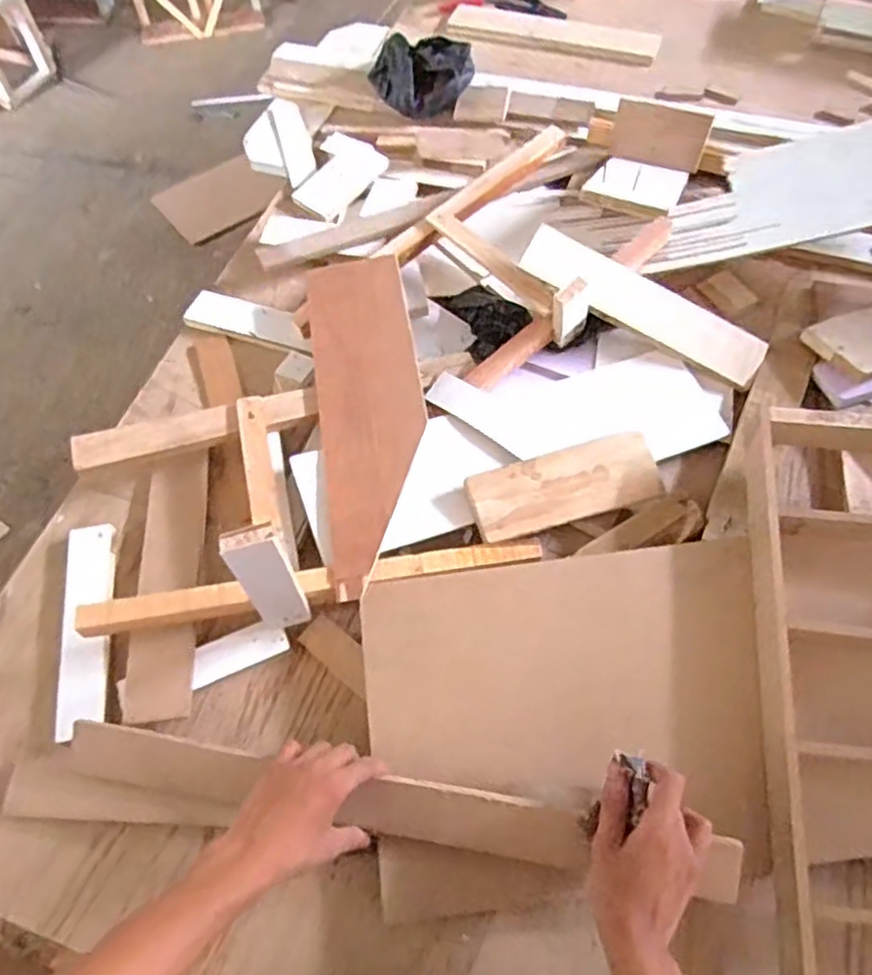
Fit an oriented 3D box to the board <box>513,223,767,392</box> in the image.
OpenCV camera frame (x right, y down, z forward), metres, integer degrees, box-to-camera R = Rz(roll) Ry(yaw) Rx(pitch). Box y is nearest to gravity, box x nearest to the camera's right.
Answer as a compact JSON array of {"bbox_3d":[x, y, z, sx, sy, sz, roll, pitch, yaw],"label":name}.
[{"bbox_3d":[0.265,-0.231,0.873,0.325,0.025,0.066,28,90,-2],"label":"board"}]

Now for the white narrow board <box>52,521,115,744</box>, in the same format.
[{"bbox_3d":[-0.382,0.148,0.749,0.050,0.021,0.238,-1,59,-18],"label":"white narrow board"}]

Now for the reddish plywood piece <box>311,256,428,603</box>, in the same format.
[{"bbox_3d":[-0.078,-0.101,0.829,0.122,0.017,0.469,-8,61,-2],"label":"reddish plywood piece"}]

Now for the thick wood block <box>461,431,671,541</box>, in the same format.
[{"bbox_3d":[0.148,-0.002,0.788,0.219,0.026,0.082,-15,61,-6],"label":"thick wood block"}]

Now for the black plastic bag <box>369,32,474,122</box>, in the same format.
[{"bbox_3d":[-0.025,-0.712,1.190,0.178,0.087,0.125,-4,61,0],"label":"black plastic bag"}]

